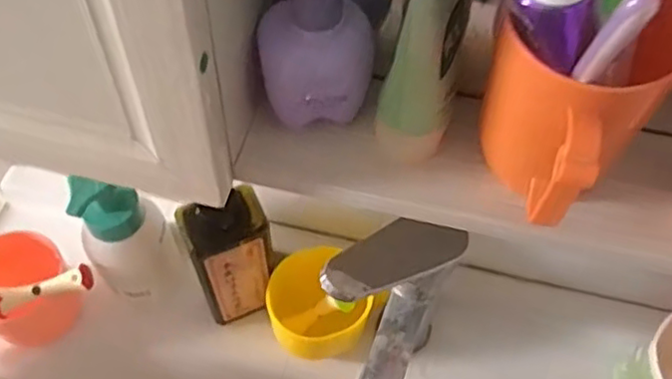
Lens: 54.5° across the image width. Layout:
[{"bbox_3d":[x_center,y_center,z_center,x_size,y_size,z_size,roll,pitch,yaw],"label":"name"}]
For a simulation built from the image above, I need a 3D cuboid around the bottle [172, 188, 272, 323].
[{"bbox_3d":[-0.085,0.055,0.519,0.063,0.161,0.042,-18,59,-14],"label":"bottle"}]

